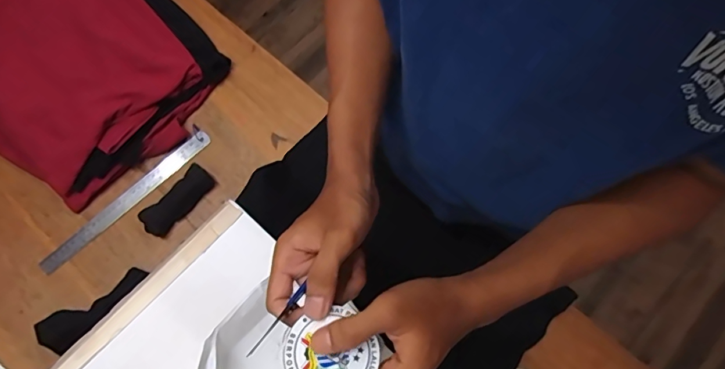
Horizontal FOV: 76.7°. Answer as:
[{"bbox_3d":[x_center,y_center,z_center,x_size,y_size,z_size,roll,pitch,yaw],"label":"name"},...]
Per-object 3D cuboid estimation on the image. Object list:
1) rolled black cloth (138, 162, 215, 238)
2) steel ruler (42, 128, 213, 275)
[{"bbox_3d":[-0.297,0.025,0.734,0.044,0.024,0.124,38,77,11],"label":"rolled black cloth"},{"bbox_3d":[-0.382,0.025,0.747,0.320,0.007,0.034,-42,83,-11],"label":"steel ruler"}]

